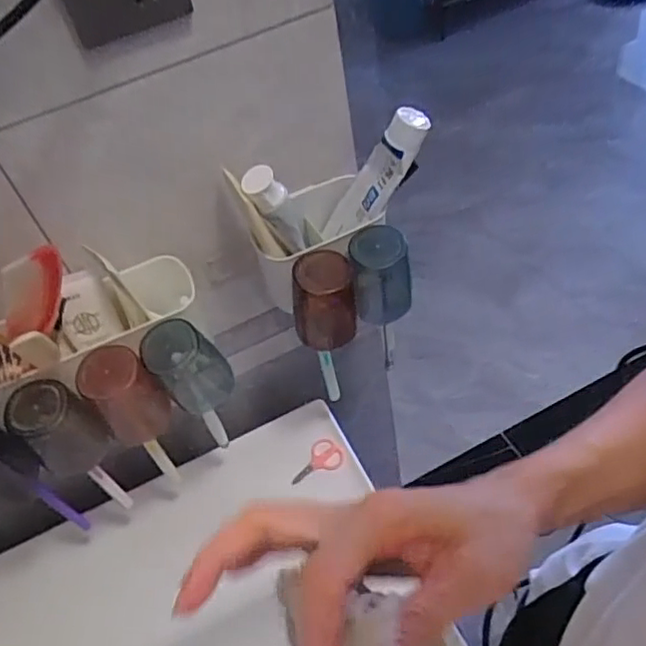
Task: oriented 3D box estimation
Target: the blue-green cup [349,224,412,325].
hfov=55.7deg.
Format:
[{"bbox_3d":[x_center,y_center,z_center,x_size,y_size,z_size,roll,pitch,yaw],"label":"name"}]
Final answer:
[{"bbox_3d":[0.058,-0.044,0.594,0.054,0.088,0.055,-4,49,9],"label":"blue-green cup"}]

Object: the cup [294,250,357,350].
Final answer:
[{"bbox_3d":[0.002,-0.019,0.577,0.061,0.086,0.051,-7,48,6],"label":"cup"}]

